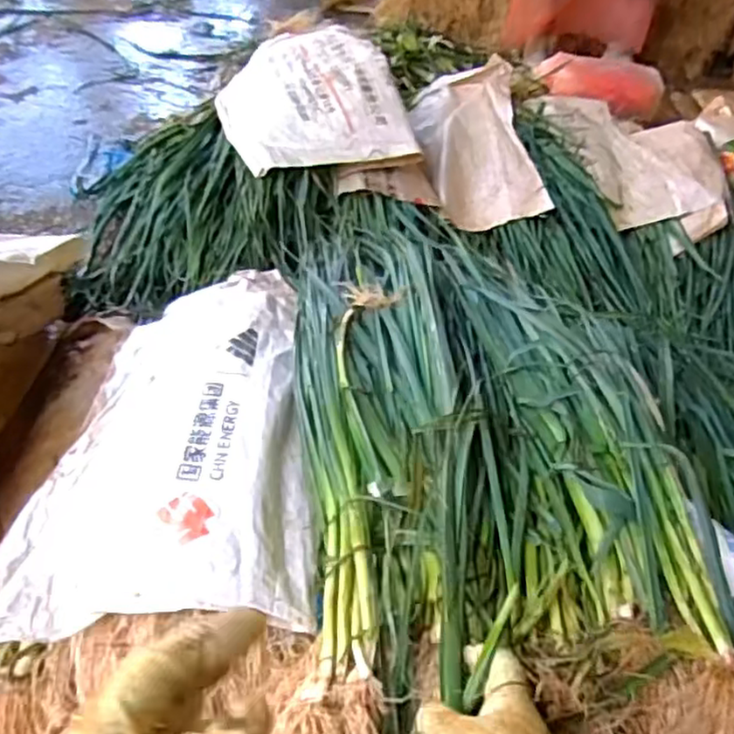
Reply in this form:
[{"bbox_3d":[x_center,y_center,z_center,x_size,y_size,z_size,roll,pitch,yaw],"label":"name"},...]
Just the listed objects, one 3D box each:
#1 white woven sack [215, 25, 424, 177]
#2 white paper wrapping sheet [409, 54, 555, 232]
[{"bbox_3d":[-0.130,-0.539,1.299,0.319,0.104,0.482,-12,46,-21],"label":"white woven sack"},{"bbox_3d":[0.230,-0.490,1.438,0.219,0.123,0.501,2,42,-7],"label":"white paper wrapping sheet"}]

